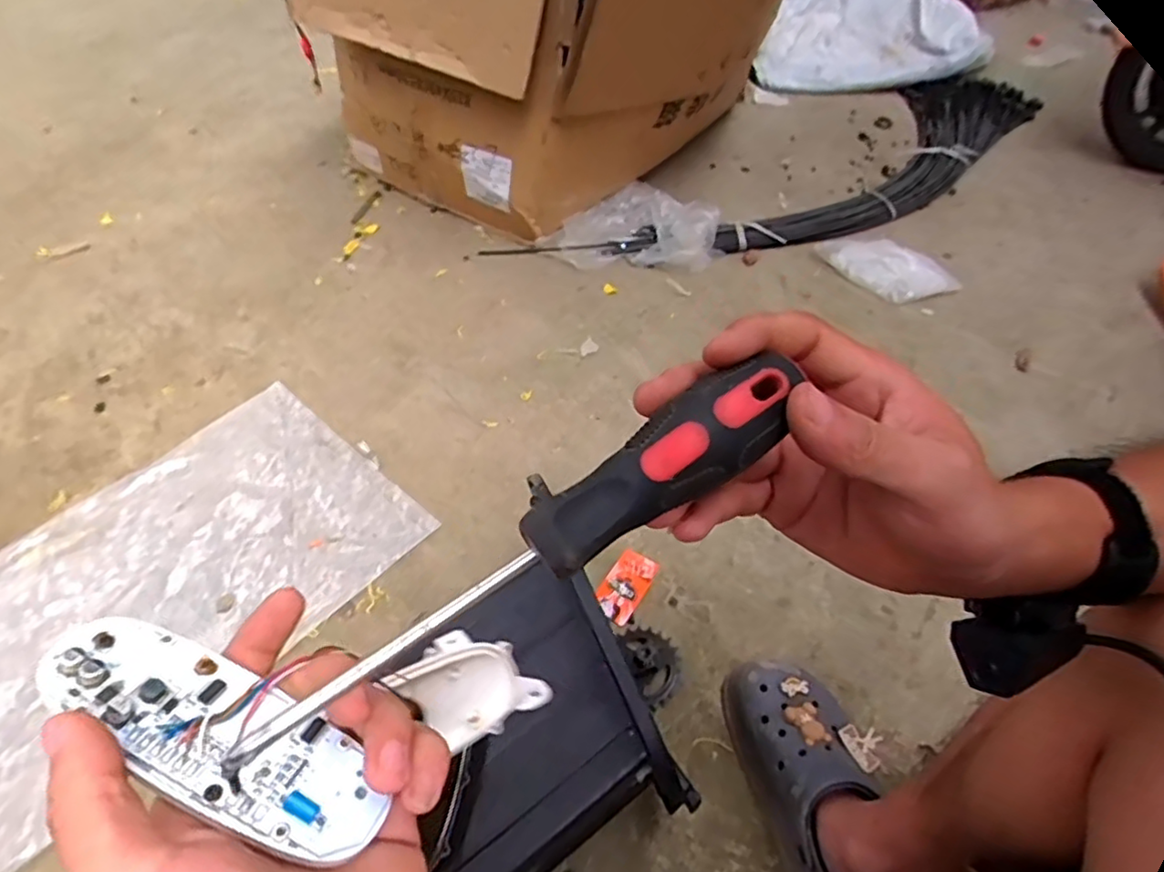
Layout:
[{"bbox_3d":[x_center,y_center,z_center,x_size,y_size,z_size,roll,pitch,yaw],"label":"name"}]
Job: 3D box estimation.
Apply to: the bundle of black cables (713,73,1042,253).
[{"bbox_3d":[0.744,-0.660,1.514,0.297,0.097,1.220,36,56,24],"label":"bundle of black cables"}]

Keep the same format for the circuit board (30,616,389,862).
[{"bbox_3d":[-0.113,0.091,0.200,0.110,0.005,0.037,31,31,6],"label":"circuit board"}]

